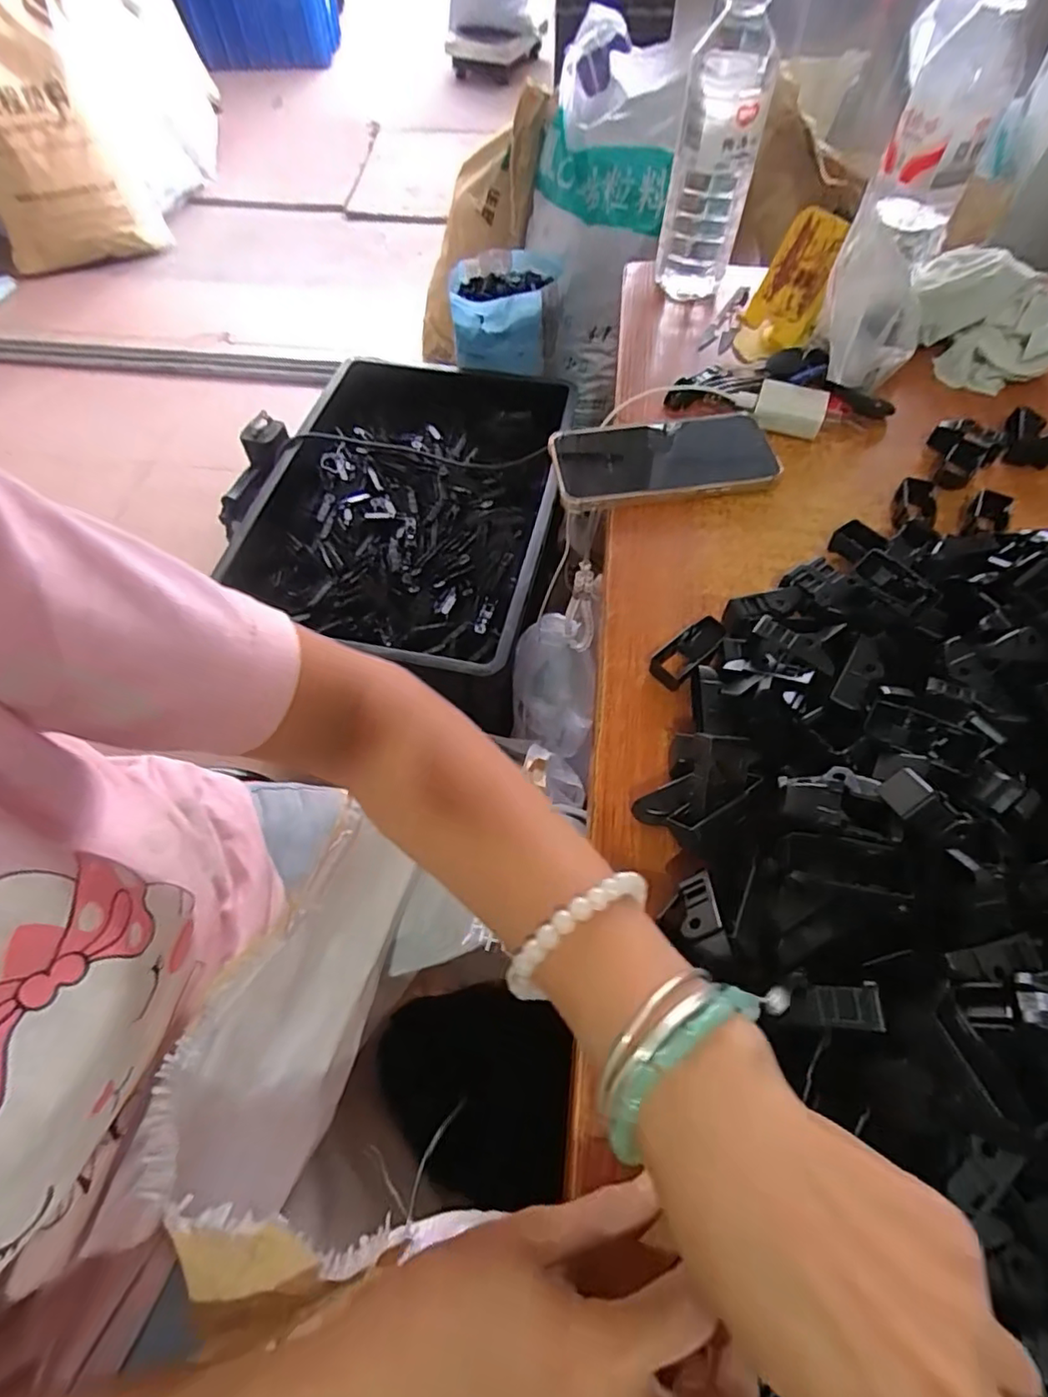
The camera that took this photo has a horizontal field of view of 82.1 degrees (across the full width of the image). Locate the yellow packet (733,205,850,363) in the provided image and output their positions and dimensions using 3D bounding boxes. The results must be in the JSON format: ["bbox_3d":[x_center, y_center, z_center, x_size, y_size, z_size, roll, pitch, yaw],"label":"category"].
[{"bbox_3d":[0.227,-0.345,0.511,0.027,0.108,0.062,-17,58,-30],"label":"yellow packet"}]

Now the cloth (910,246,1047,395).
[{"bbox_3d":[0.394,-0.331,0.524,0.088,0.062,0.139,-31,63,-16],"label":"cloth"}]

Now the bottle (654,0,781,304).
[{"bbox_3d":[0.162,-0.463,0.515,0.069,0.216,0.062,11,60,8],"label":"bottle"}]

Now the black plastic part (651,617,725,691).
[{"bbox_3d":[0.101,-0.028,0.371,0.022,0.018,0.049,39,67,22],"label":"black plastic part"}]

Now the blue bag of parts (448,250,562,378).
[{"bbox_3d":[-0.031,-0.654,1.033,0.178,0.125,0.169,-1,59,-1],"label":"blue bag of parts"}]

